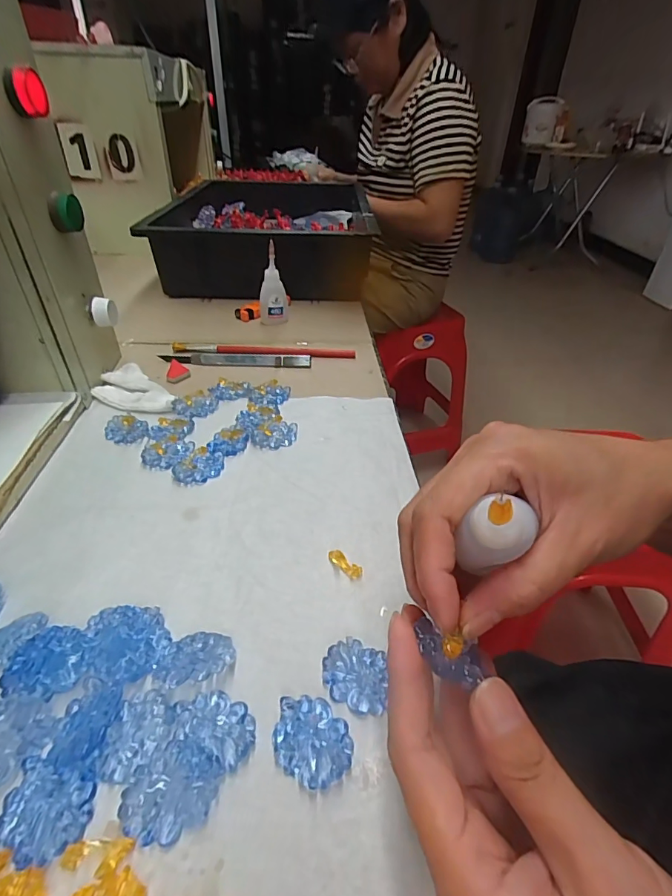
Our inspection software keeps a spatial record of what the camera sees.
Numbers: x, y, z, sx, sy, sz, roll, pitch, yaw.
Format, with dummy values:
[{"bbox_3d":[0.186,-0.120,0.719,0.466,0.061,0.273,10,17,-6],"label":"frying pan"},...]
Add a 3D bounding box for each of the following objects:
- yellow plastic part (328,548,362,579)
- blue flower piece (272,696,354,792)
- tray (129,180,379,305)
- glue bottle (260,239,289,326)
[{"bbox_3d":[0.005,0.068,0.264,0.024,0.004,0.008,28,45,30],"label":"yellow plastic part"},{"bbox_3d":[-0.011,0.126,0.194,0.037,0.004,0.030,28,44,30],"label":"blue flower piece"},{"bbox_3d":[-0.103,-0.355,0.747,0.285,0.105,0.439,1,37,-1],"label":"tray"},{"bbox_3d":[-0.074,-0.196,0.539,0.035,0.092,0.027,-3,38,-6],"label":"glue bottle"}]

